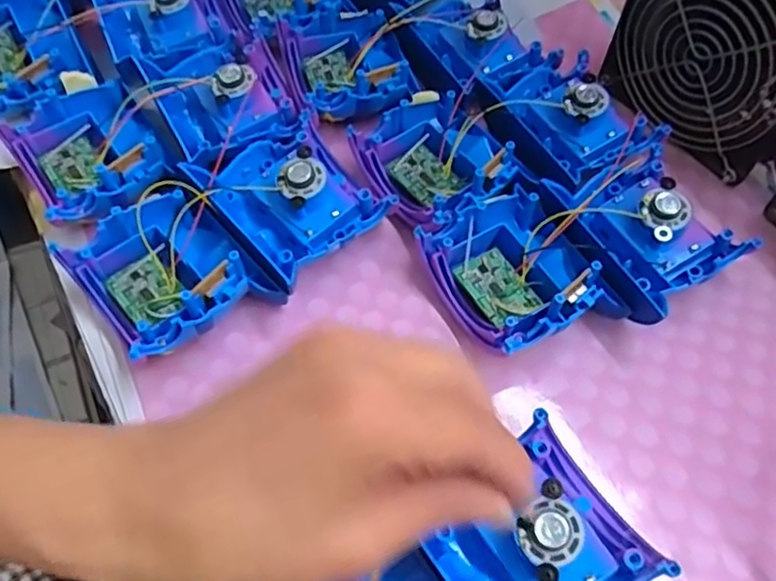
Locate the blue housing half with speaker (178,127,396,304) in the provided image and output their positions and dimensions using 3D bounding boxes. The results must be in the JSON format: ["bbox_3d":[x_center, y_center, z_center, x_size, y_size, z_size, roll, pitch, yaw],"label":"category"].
[{"bbox_3d":[-0.055,-0.050,0.366,0.081,0.040,0.082,-36,67,-22],"label":"blue housing half with speaker"}]

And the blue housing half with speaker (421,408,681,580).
[{"bbox_3d":[0.063,0.107,0.269,0.075,0.033,0.080,-31,65,-20],"label":"blue housing half with speaker"}]

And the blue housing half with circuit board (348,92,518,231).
[{"bbox_3d":[0.028,-0.075,0.387,0.073,0.035,0.075,-31,65,-20],"label":"blue housing half with circuit board"}]

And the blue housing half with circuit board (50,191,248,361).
[{"bbox_3d":[-0.116,-0.008,0.336,0.066,0.033,0.079,-38,67,-22],"label":"blue housing half with circuit board"}]

